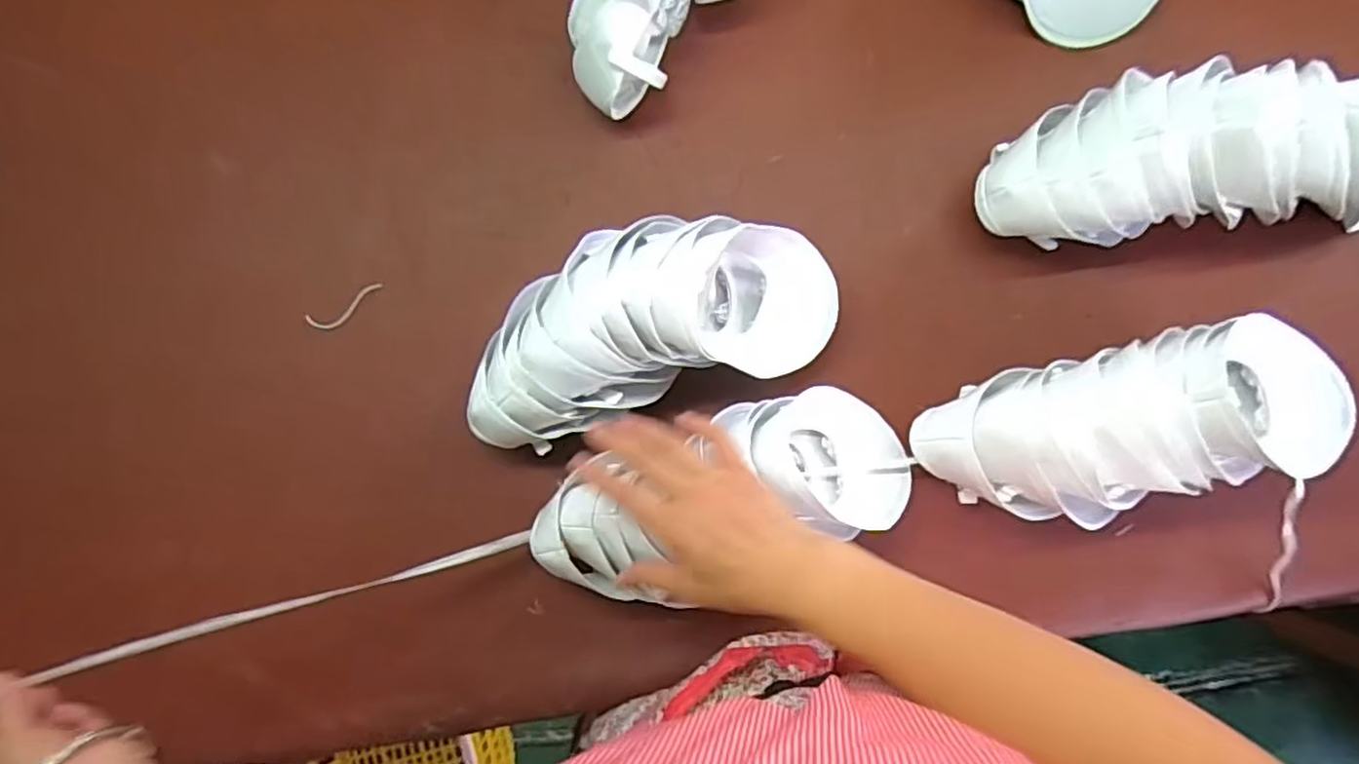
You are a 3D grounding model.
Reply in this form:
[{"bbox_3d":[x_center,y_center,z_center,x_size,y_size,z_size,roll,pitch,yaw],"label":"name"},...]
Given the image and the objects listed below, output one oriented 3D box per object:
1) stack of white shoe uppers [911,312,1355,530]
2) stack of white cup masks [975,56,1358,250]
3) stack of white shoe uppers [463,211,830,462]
[{"bbox_3d":[0.348,0.039,0.552,0.298,0.111,0.139,-15,85,3],"label":"stack of white shoe uppers"},{"bbox_3d":[0.430,-0.186,0.566,0.352,0.106,0.128,-2,86,4],"label":"stack of white cup masks"},{"bbox_3d":[-0.030,-0.055,0.579,0.308,0.089,0.148,-19,84,4],"label":"stack of white shoe uppers"}]

